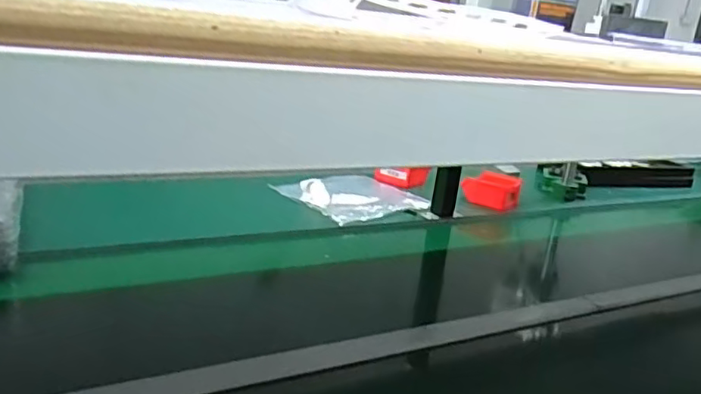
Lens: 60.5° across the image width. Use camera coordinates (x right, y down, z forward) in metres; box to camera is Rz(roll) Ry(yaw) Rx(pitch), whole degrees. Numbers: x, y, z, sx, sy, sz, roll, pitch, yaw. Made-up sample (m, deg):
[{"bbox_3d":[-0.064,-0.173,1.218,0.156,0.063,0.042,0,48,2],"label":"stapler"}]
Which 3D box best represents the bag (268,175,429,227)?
[{"bbox_3d":[0.025,-0.008,1.501,0.277,0.038,0.387,20,19,31],"label":"bag"}]

